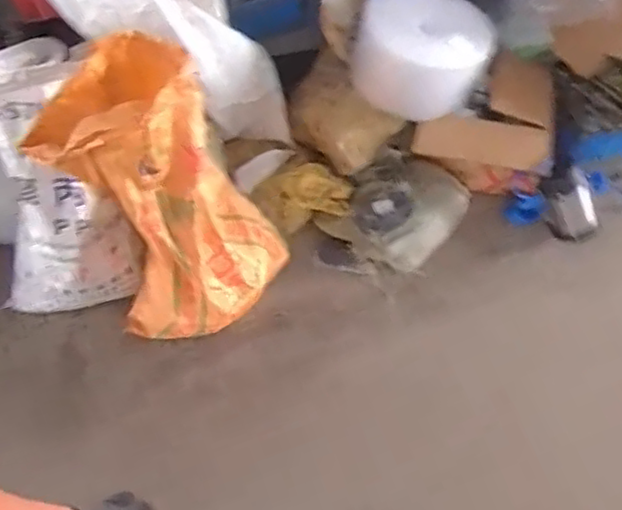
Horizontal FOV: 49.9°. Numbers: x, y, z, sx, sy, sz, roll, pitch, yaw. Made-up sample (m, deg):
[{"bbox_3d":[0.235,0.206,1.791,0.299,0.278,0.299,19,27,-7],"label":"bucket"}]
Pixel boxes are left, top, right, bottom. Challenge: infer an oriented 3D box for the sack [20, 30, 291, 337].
[{"bbox_3d":[-0.323,-0.142,1.588,0.373,0.716,0.413,29,59,23],"label":"sack"}]

